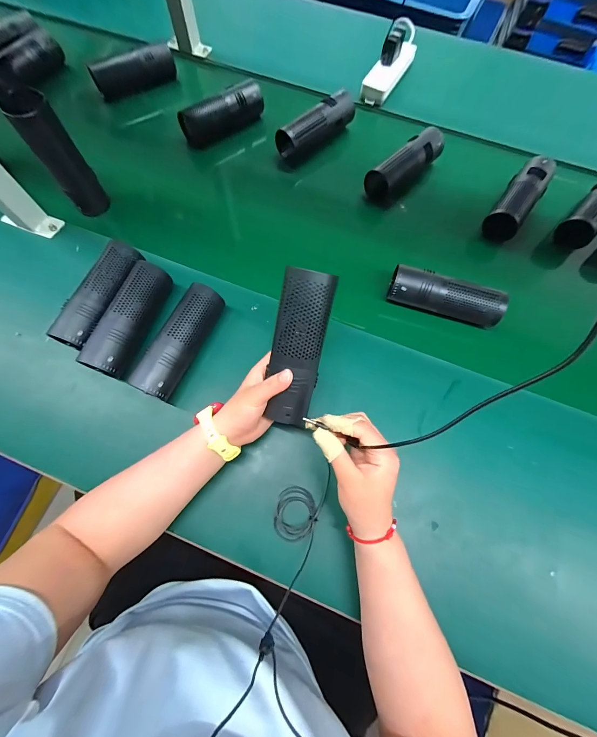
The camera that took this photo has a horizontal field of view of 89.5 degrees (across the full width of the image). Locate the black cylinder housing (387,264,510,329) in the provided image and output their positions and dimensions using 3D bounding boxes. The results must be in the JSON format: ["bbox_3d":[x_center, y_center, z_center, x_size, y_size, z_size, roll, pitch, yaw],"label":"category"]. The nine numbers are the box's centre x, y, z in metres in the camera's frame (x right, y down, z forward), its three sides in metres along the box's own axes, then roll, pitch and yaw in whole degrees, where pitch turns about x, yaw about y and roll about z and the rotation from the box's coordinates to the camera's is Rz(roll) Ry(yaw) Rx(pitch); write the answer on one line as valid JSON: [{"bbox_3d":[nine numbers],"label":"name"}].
[{"bbox_3d":[0.222,-0.109,0.453,0.164,0.046,0.047,18,72,8],"label":"black cylinder housing"}]

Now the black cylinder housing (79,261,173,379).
[{"bbox_3d":[-0.233,-0.071,0.413,0.047,0.046,0.164,19,72,8],"label":"black cylinder housing"}]

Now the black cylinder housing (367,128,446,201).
[{"bbox_3d":[0.199,-0.375,0.552,0.171,0.044,0.051,-41,74,-12],"label":"black cylinder housing"}]

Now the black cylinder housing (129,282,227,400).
[{"bbox_3d":[-0.160,-0.040,0.404,0.042,0.046,0.160,24,73,9],"label":"black cylinder housing"}]

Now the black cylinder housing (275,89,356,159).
[{"bbox_3d":[0.032,-0.466,0.577,0.178,0.049,0.058,-40,74,-12],"label":"black cylinder housing"}]

